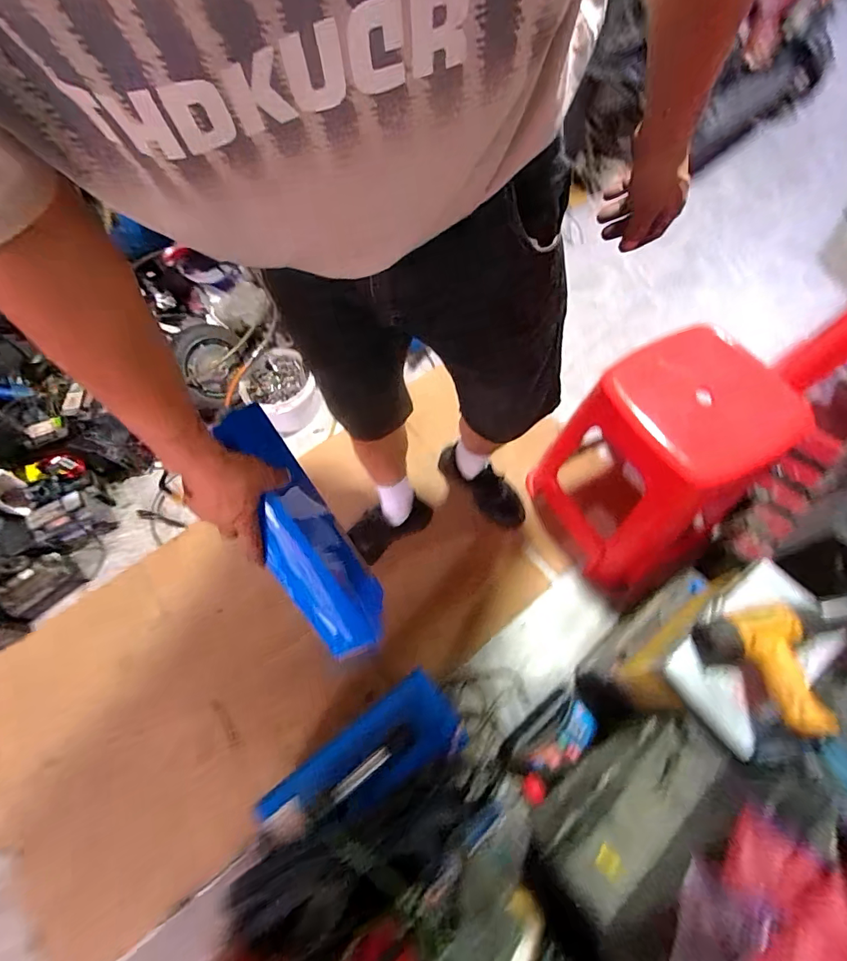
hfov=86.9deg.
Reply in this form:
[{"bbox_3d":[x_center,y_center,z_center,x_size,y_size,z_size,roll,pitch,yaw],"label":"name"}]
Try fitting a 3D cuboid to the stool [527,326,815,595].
[{"bbox_3d":[0.482,-0.013,0.963,0.319,0.504,0.337,-25,65,-9],"label":"stool"}]

